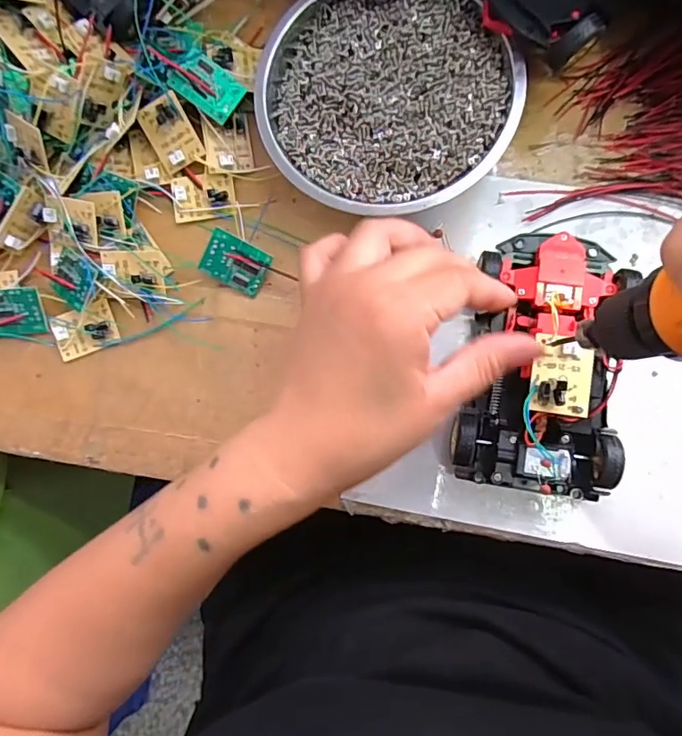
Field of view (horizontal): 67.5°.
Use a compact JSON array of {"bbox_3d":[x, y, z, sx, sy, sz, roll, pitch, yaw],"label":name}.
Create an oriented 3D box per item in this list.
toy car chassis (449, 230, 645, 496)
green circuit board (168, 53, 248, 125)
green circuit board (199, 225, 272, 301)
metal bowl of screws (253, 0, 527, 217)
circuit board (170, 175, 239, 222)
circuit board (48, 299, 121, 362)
[{"bbox_3d":[0.110,-0.005,0.276,0.081,0.038,0.141,6,86,6],"label":"toy car chassis"},{"bbox_3d":[-0.082,-0.174,0.316,0.040,0.005,0.030,34,85,-15],"label":"green circuit board"},{"bbox_3d":[-0.066,-0.065,0.318,0.039,0.004,0.030,27,104,-6],"label":"green circuit board"},{"bbox_3d":[0.024,-0.157,0.295,0.137,0.031,0.140,0,89,6],"label":"metal bowl of screws"},{"bbox_3d":[-0.088,-0.111,0.328,0.040,0.007,0.029,-8,86,5],"label":"circuit board"},{"bbox_3d":[-0.165,-0.025,0.325,0.040,0.007,0.030,-17,85,4],"label":"circuit board"}]

